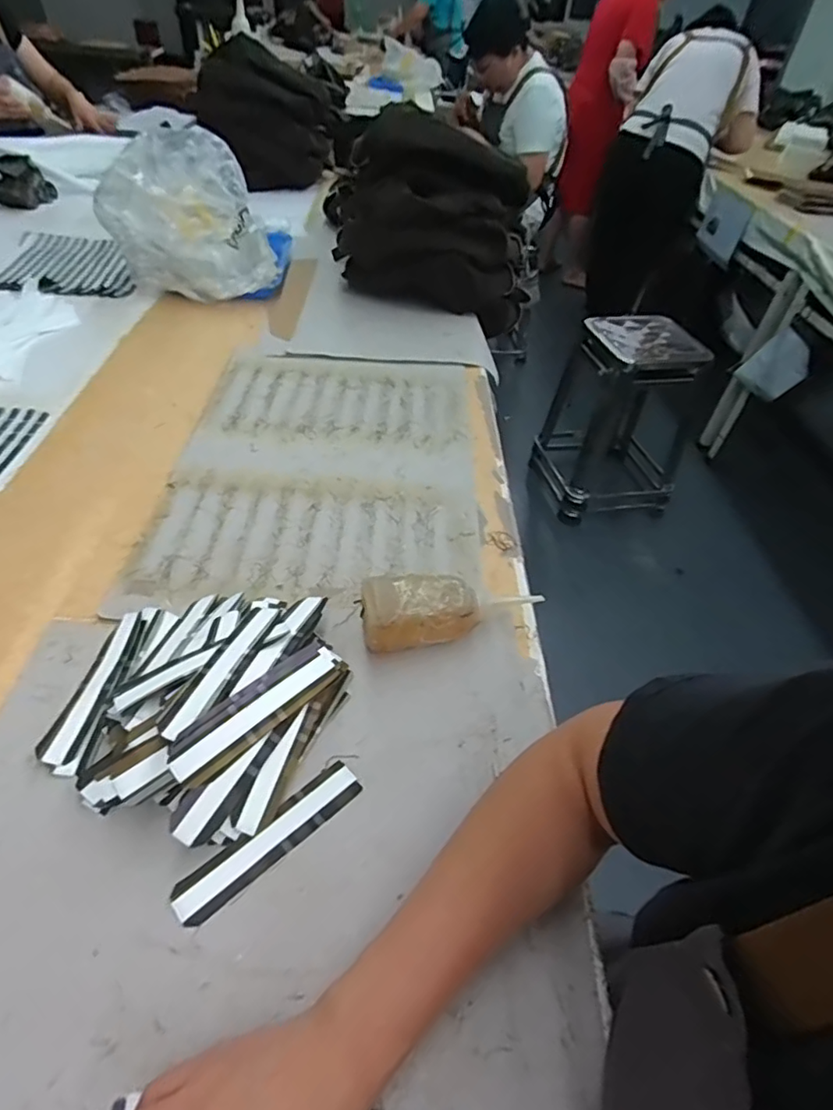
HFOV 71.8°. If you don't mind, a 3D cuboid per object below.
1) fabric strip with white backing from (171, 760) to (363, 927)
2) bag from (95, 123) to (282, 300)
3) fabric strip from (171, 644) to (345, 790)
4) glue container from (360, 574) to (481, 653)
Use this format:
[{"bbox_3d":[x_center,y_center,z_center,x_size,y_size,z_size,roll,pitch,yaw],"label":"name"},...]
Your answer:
[{"bbox_3d":[-0.105,0.206,0.419,0.143,0.004,0.031,-31,56,-30],"label":"fabric strip with white backing"},{"bbox_3d":[-0.378,-0.572,0.986,0.254,0.225,0.154,6,44,-1],"label":"bag"},{"bbox_3d":[-0.115,0.117,0.441,0.151,0.009,0.034,-33,83,-42],"label":"fabric strip"},{"bbox_3d":[0.002,0.054,0.526,0.104,0.068,0.060,-8,47,-13],"label":"glue container"}]

